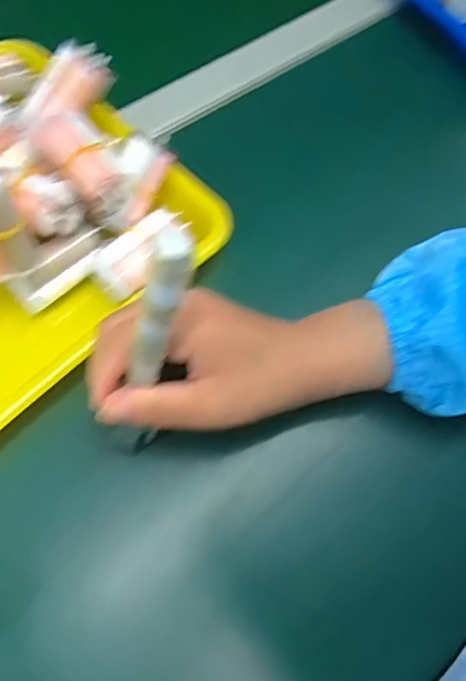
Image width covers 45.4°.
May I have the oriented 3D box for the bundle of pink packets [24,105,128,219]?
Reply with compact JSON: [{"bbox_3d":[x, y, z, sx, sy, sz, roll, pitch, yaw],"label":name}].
[{"bbox_3d":[-0.096,-0.112,0.357,0.038,0.038,0.070,-31,71,-16],"label":"bundle of pink packets"}]

